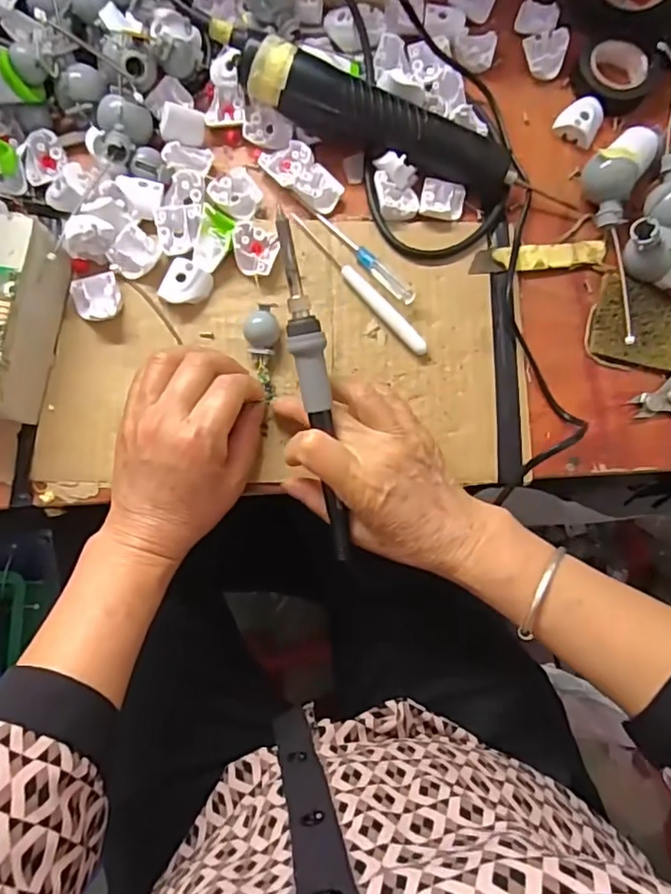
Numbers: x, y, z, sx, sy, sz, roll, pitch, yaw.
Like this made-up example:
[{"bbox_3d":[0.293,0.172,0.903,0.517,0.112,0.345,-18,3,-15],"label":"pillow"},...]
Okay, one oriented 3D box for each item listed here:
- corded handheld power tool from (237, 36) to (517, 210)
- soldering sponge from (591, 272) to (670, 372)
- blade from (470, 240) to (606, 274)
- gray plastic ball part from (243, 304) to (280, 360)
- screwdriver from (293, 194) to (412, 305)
[{"bbox_3d":[0.031,-0.228,0.403,0.194,0.052,0.034,19,78,4],"label":"corded handheld power tool"},{"bbox_3d":[0.215,-0.088,0.406,0.062,0.010,0.059,14,78,3],"label":"soldering sponge"},{"bbox_3d":[0.147,-0.138,0.418,0.100,0.006,0.019,-8,78,-2],"label":"blade"},{"bbox_3d":[-0.049,-0.078,0.393,0.023,0.019,0.035,-4,78,-1],"label":"gray plastic ball part"},{"bbox_3d":[0.011,-0.144,0.407,0.010,0.012,0.119,-42,81,-9],"label":"screwdriver"}]

